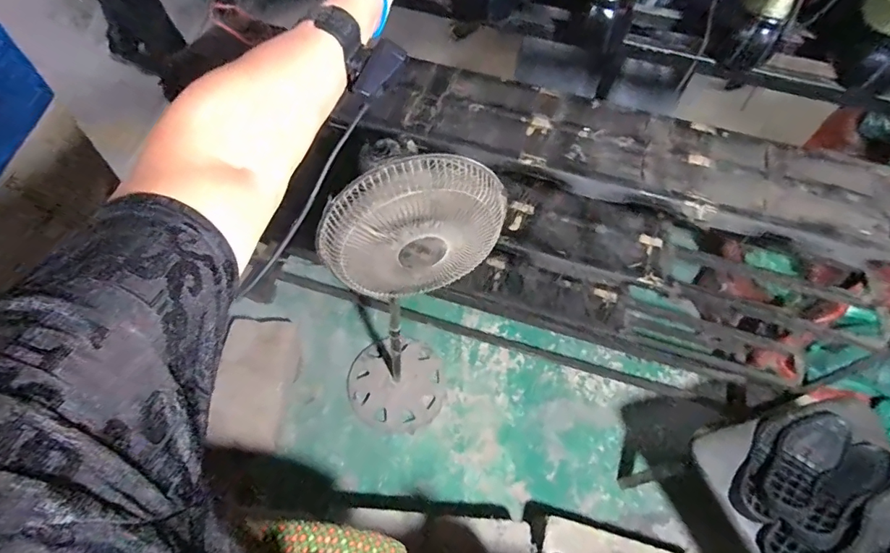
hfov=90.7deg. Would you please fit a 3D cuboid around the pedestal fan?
[{"bbox_3d":[-0.101,0.075,0.943,0.290,0.930,0.259,-22,61,-16],"label":"pedestal fan"}]

